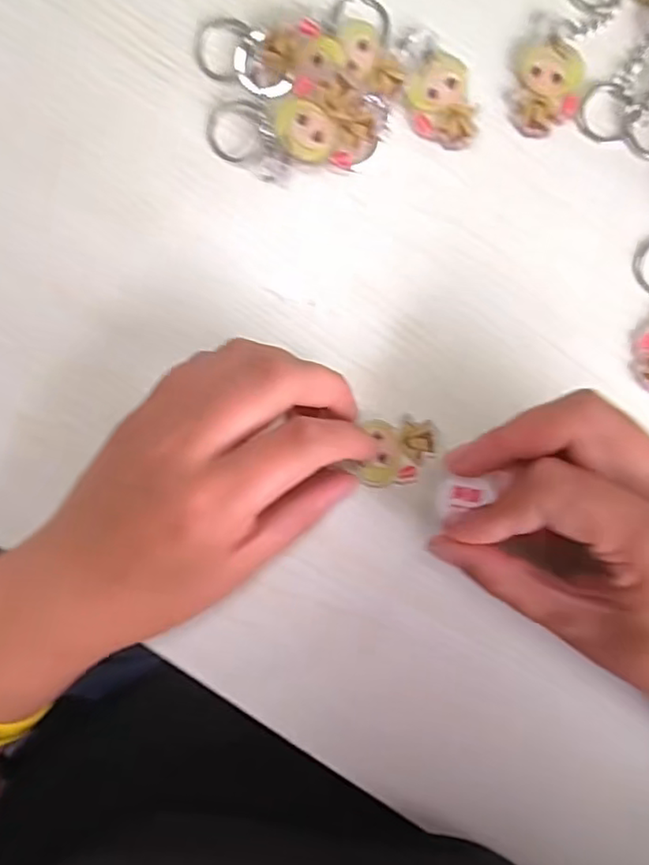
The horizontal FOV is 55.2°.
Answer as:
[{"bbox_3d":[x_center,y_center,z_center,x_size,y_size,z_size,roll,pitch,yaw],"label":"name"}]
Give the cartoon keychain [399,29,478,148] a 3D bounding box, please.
[{"bbox_3d":[0.048,-0.145,0.261,0.026,0.004,0.051,-16,90,-1],"label":"cartoon keychain"}]

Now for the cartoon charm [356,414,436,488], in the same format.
[{"bbox_3d":[0.031,0.009,0.260,0.028,0.004,0.029,7,89,-1],"label":"cartoon charm"}]

